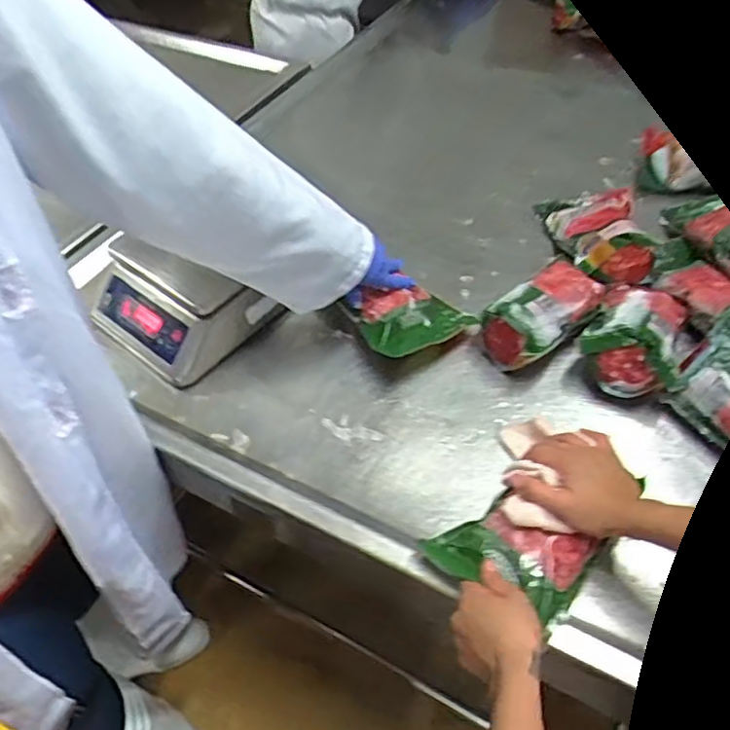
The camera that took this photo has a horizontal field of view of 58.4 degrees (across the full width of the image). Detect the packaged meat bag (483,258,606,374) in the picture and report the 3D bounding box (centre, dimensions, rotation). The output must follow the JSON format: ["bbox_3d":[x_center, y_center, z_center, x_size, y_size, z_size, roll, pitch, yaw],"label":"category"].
[{"bbox_3d":[0.258,-0.075,0.923,0.187,0.088,0.105,-30,54,-21],"label":"packaged meat bag"}]

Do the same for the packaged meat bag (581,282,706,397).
[{"bbox_3d":[0.374,-0.039,0.886,0.133,0.097,0.179,27,56,24],"label":"packaged meat bag"}]

